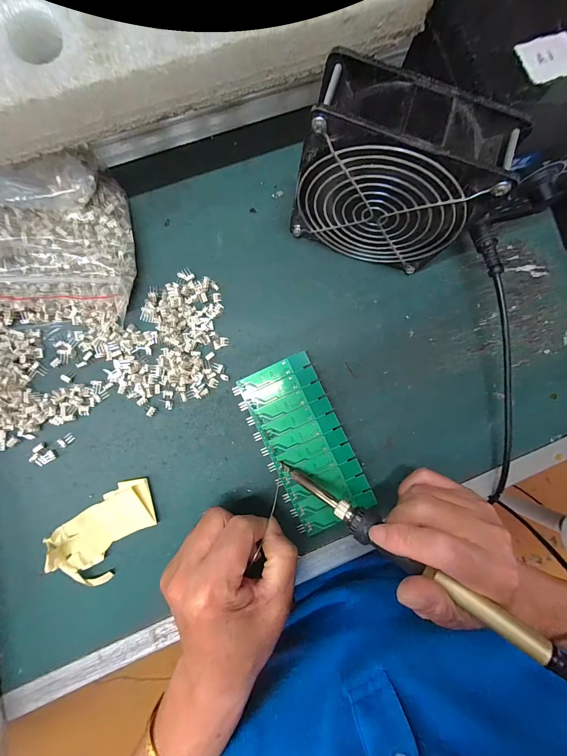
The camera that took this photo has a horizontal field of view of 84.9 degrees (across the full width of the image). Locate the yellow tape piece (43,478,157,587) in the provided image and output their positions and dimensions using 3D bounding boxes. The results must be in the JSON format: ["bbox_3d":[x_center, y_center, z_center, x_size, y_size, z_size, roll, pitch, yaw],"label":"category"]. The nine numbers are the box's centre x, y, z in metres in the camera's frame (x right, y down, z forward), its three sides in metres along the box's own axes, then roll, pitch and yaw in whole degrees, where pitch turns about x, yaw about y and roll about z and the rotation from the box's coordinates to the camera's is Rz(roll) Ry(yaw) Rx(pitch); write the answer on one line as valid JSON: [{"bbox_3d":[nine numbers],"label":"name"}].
[{"bbox_3d":[-0.133,0.117,0.236,0.080,0.025,0.050,-43,91,-6],"label":"yellow tape piece"}]

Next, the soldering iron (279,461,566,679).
[{"bbox_3d":[0.080,0.114,0.198,0.212,0.015,0.017,27,84,29],"label":"soldering iron"}]

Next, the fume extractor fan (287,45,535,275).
[{"bbox_3d":[0.071,-0.132,0.221,0.119,0.121,0.046,17,85,-4],"label":"fume extractor fan"}]

